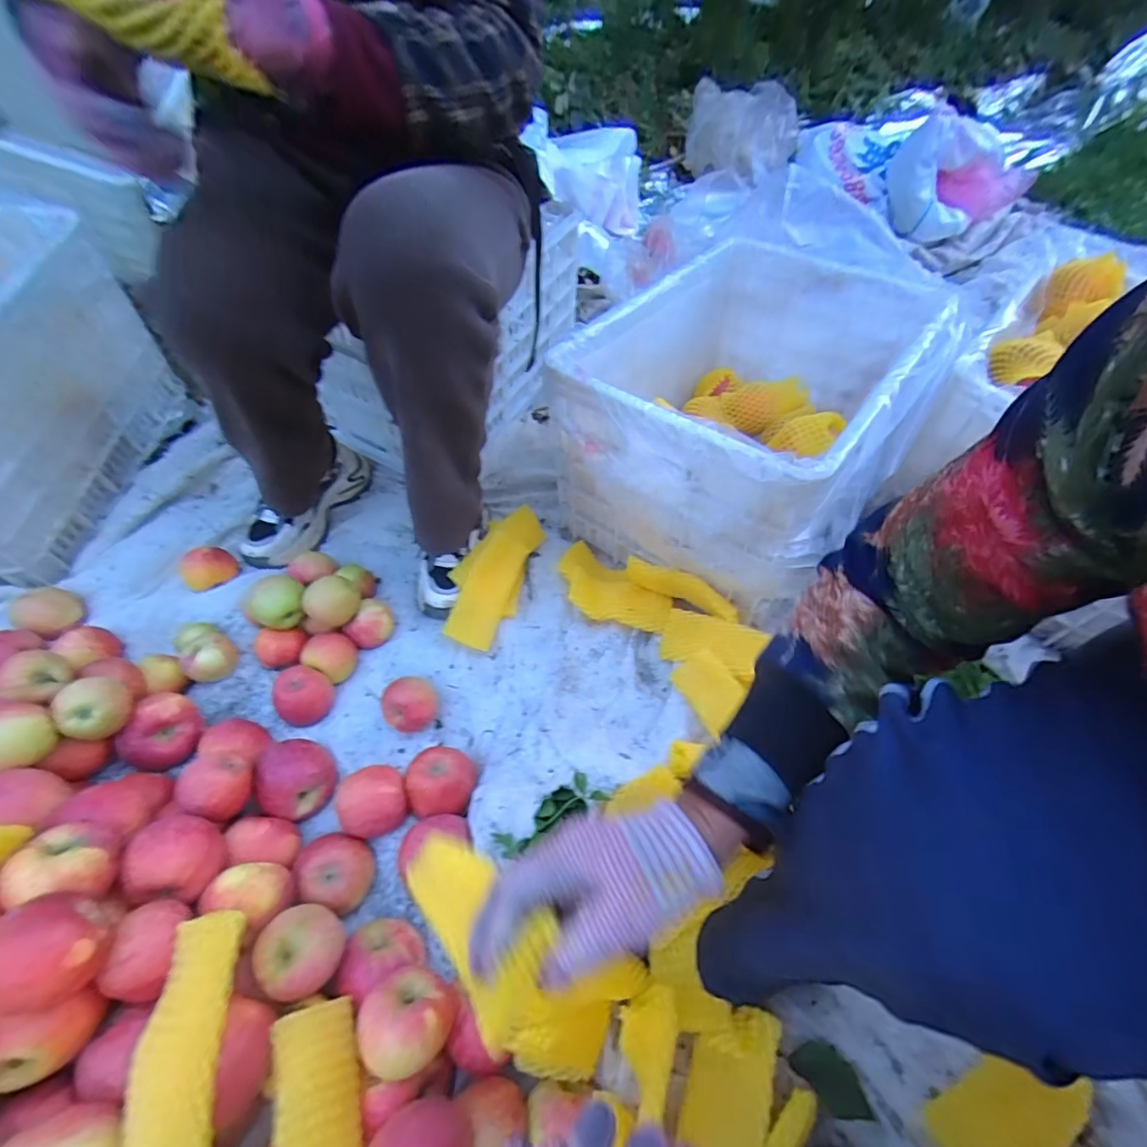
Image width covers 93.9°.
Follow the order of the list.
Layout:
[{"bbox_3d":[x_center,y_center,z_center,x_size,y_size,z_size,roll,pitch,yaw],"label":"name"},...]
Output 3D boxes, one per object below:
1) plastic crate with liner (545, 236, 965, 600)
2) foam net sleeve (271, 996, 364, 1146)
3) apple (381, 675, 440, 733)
[{"bbox_3d":[0.276,-0.277,0.845,0.421,0.271,0.645,27,56,17],"label":"plastic crate with liner"},{"bbox_3d":[-0.191,0.414,0.394,0.063,0.027,0.151,10,52,-29],"label":"foam net sleeve"},{"bbox_3d":[-0.199,0.165,0.659,0.058,0.063,0.061,1,53,-2],"label":"apple"}]

